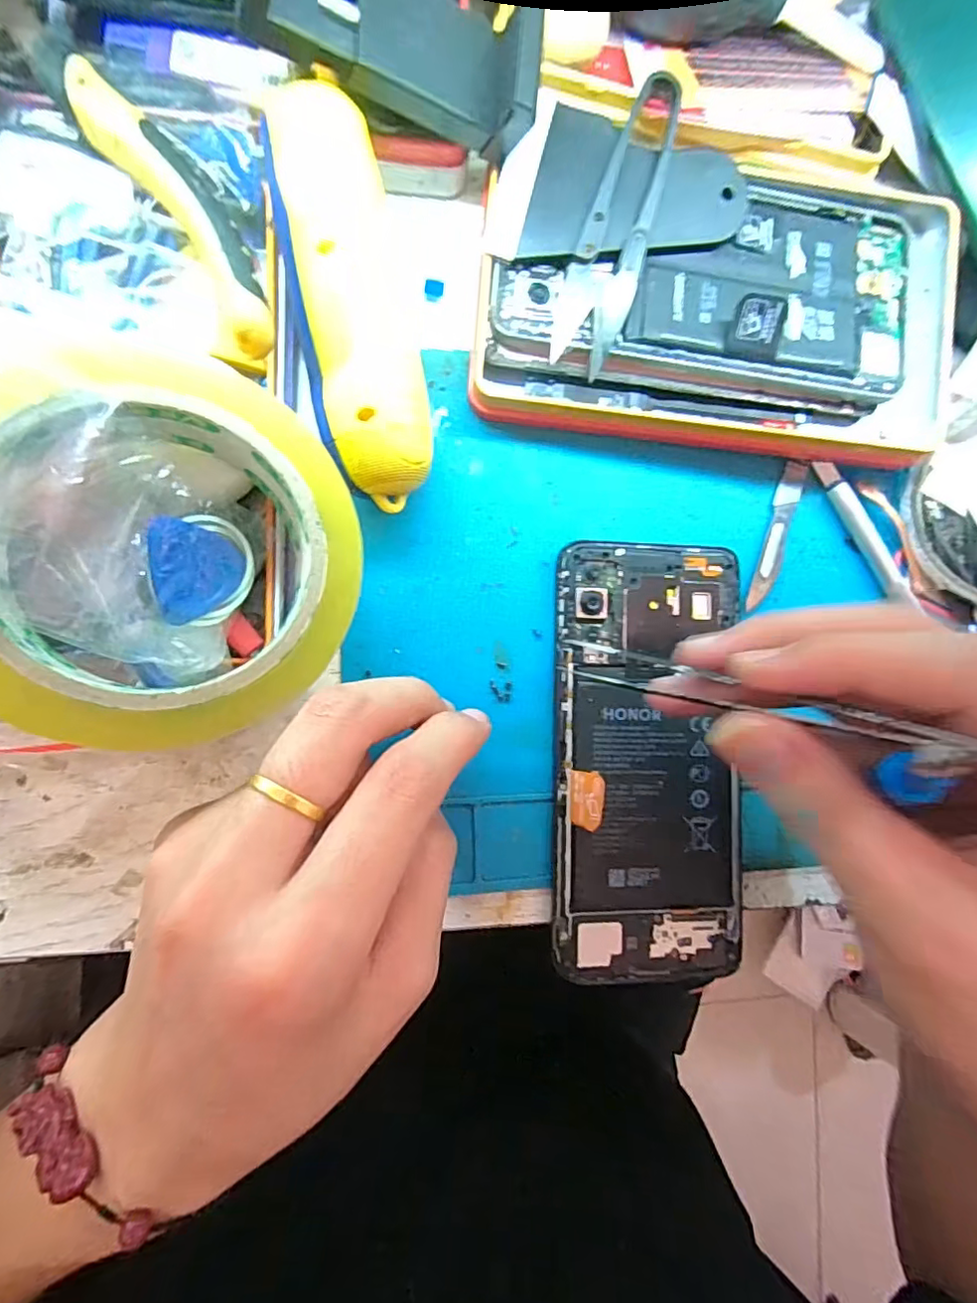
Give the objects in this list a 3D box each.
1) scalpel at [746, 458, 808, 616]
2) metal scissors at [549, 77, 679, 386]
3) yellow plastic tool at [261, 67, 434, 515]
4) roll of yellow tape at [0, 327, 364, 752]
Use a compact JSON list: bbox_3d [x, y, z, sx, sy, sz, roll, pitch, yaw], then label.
[{"bbox_3d":[0.113,-0.046,0.224,0.010,0.004,0.062,19,85,-7],"label":"scalpel"},{"bbox_3d":[0.046,-0.145,0.198,0.024,0.010,0.095,21,89,-9],"label":"metal scissors"},{"bbox_3d":[-0.043,-0.108,0.181,0.036,0.025,0.119,-14,94,-8],"label":"yellow plastic tool"},{"bbox_3d":[-0.092,-0.025,0.163,0.097,0.048,0.097,0,89,-27],"label":"roll of yellow tape"}]

